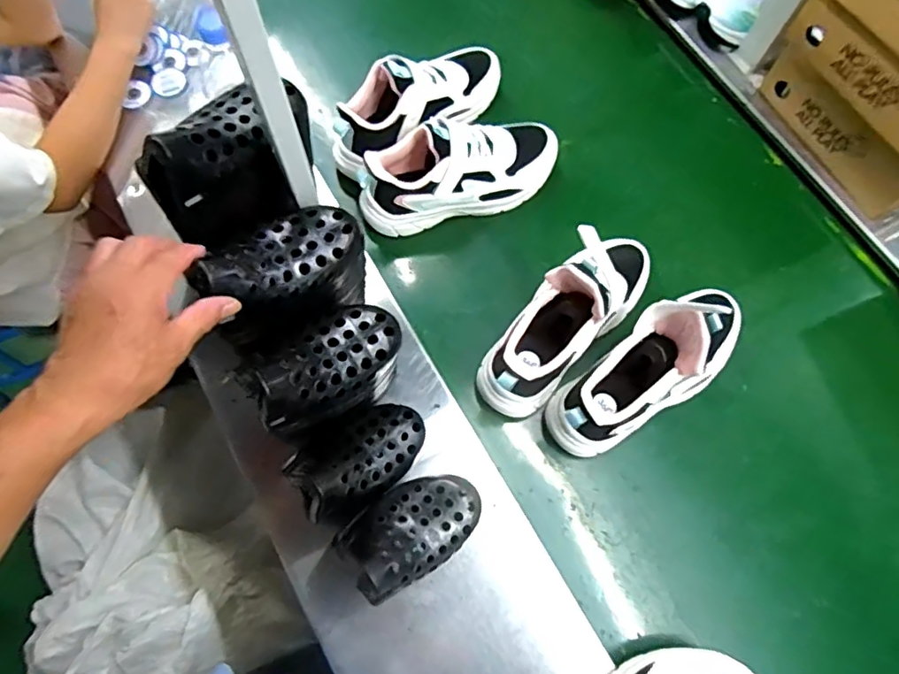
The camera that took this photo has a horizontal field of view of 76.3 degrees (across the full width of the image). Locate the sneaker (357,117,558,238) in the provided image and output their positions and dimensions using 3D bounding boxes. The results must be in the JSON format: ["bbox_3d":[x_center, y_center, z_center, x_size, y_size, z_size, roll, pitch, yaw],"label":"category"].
[{"bbox_3d":[0.017,-0.212,0.712,0.259,0.116,0.090,-15,71,-6],"label":"sneaker"}]

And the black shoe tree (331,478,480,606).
[{"bbox_3d":[-0.027,0.158,0.480,0.114,0.046,0.074,-35,74,-13],"label":"black shoe tree"}]

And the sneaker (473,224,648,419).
[{"bbox_3d":[0.138,-0.030,0.623,0.083,0.140,0.256,42,75,13],"label":"sneaker"}]

